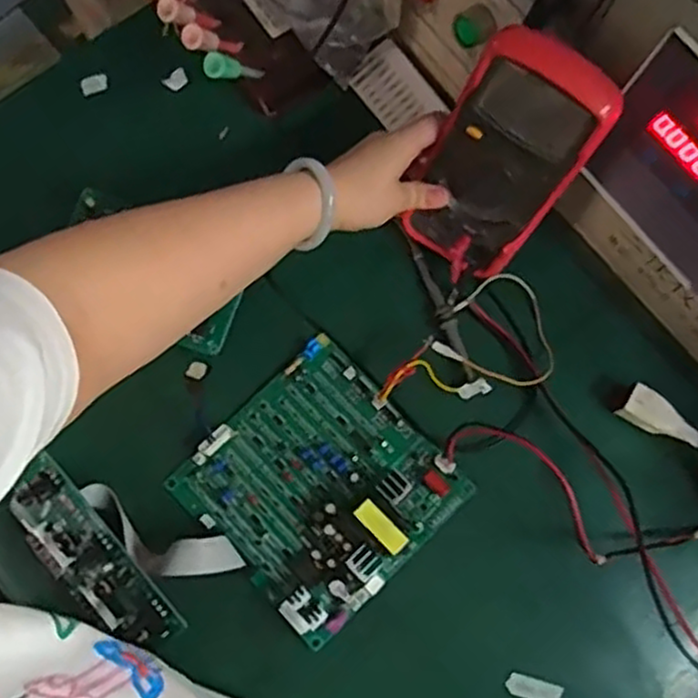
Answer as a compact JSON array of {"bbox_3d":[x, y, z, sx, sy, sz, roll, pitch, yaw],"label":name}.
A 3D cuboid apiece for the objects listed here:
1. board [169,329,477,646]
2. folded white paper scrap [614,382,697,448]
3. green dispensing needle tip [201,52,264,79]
[{"bbox_3d":[-0.023,0.107,0.572,0.173,0.032,0.177,-43,81,-9],"label":"board"},{"bbox_3d":[0.248,0.060,0.579,0.069,0.032,0.026,37,80,7],"label":"folded white paper scrap"},{"bbox_3d":[-0.093,-0.227,0.593,0.014,0.063,0.022,-40,77,36],"label":"green dispensing needle tip"}]

